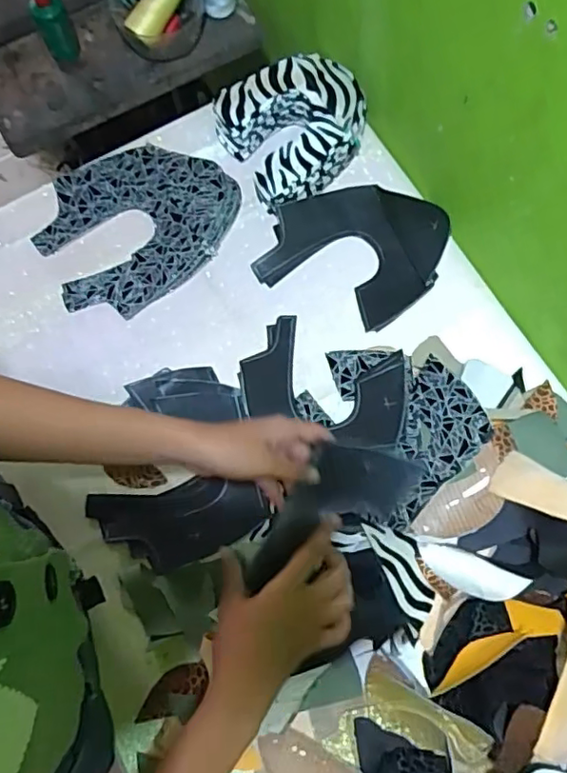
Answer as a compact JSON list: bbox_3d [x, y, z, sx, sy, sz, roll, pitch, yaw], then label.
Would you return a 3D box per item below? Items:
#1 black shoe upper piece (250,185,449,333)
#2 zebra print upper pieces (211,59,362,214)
[{"bbox_3d":[0.086,-0.169,0.713,0.202,0.017,0.169,18,75,6],"label":"black shoe upper piece"},{"bbox_3d":[0.013,-0.323,0.727,0.163,0.074,0.164,0,74,1],"label":"zebra print upper pieces"}]

